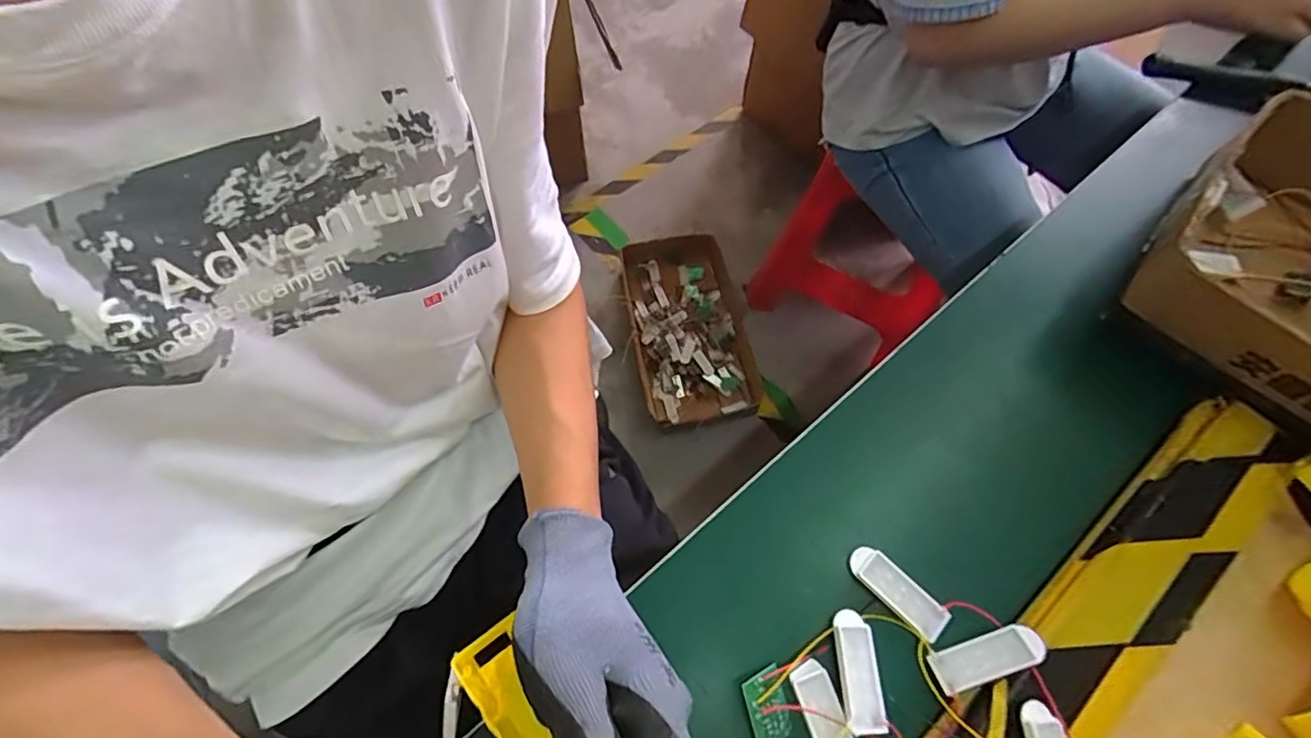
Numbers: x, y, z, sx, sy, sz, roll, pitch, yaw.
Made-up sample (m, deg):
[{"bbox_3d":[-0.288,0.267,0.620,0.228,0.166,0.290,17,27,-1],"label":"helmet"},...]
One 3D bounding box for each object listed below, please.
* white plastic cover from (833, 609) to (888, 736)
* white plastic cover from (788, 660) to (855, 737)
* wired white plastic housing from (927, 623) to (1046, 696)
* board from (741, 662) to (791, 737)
[{"bbox_3d":[0.109,0.161,0.304,0.020,0.005,0.058,-2,65,-2],"label":"white plastic cover"},{"bbox_3d":[0.089,0.184,0.297,0.020,0.005,0.055,-17,66,-9],"label":"white plastic cover"},{"bbox_3d":[0.175,0.153,0.302,0.056,0.006,0.020,-24,67,5],"label":"wired white plastic housing"},{"bbox_3d":[0.058,0.175,0.293,0.024,0.005,0.034,-12,79,-31],"label":"board"}]

